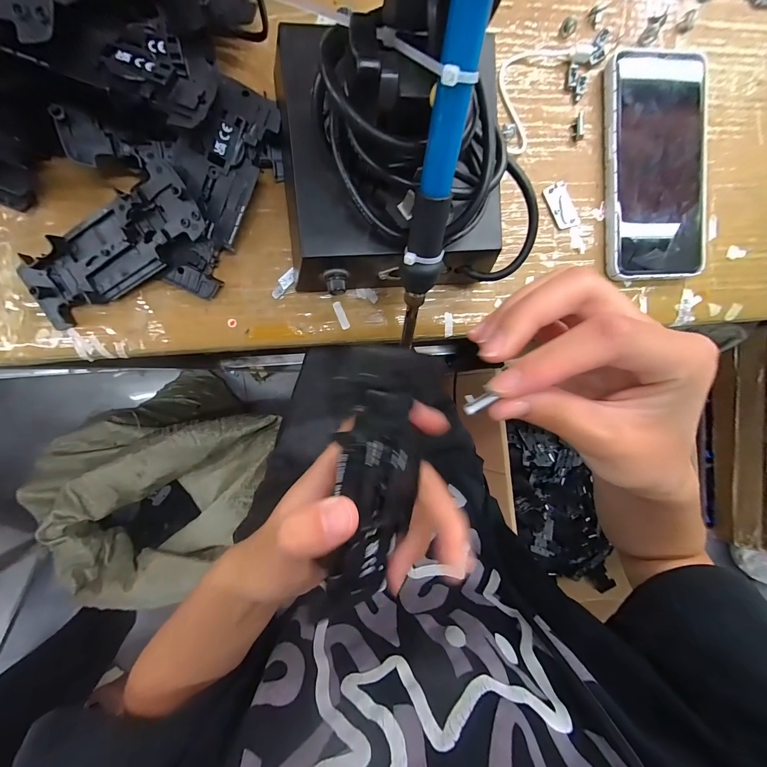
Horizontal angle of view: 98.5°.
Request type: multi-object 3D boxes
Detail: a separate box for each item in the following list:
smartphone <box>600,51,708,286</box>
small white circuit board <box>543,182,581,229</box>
[{"bbox_3d":[0.213,-0.169,0.257,0.082,0.015,0.171,-5,93,-7],"label":"smartphone"},{"bbox_3d":[0.137,-0.136,0.254,0.018,0.004,0.035,-28,95,-6],"label":"small white circuit board"}]

